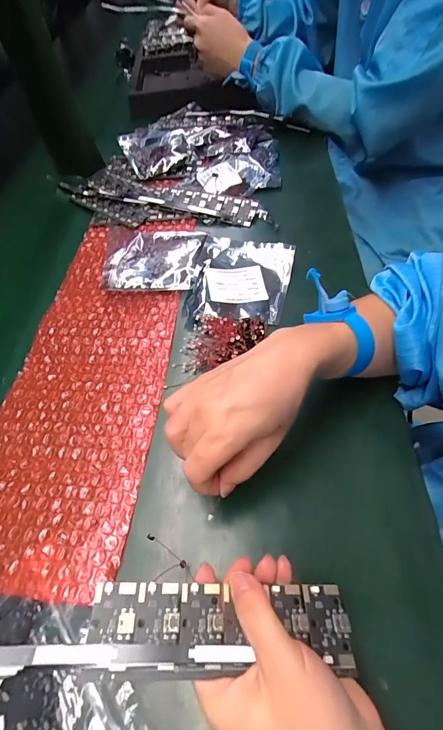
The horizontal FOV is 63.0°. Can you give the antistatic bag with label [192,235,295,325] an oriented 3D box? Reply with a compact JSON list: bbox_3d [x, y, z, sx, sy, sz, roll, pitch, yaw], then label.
[{"bbox_3d":[0.019,-0.093,0.372,0.098,0.016,0.106,10,56,11],"label":"antistatic bag with label"}]

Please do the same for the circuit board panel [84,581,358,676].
[{"bbox_3d":[0.001,0.133,0.185,0.131,0.005,0.037,5,41,-6],"label":"circuit board panel"}]

